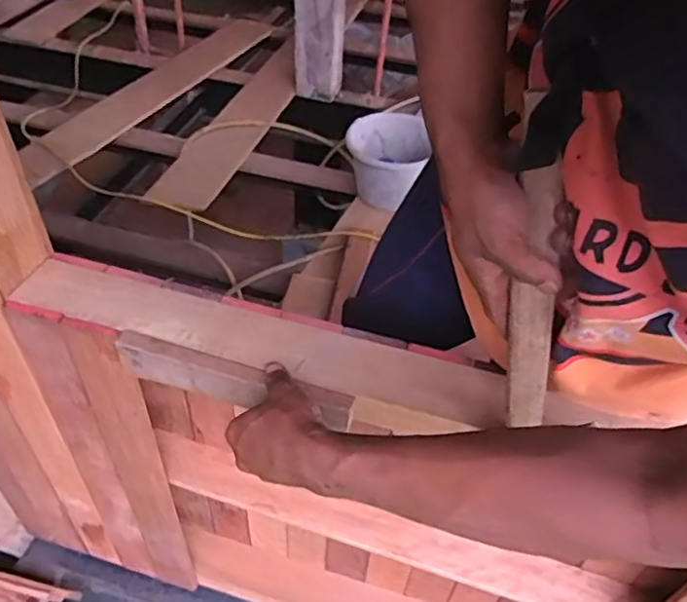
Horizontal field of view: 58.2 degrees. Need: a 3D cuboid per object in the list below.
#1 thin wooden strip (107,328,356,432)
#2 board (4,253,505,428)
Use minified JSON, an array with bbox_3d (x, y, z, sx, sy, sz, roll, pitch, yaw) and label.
[{"bbox_3d":[-0.105,0.078,0.593,0.230,0.049,0.021,13,41,8],"label":"thin wooden strip"},{"bbox_3d":[-0.089,0.033,0.615,0.487,0.013,0.082,14,41,8],"label":"board"}]

